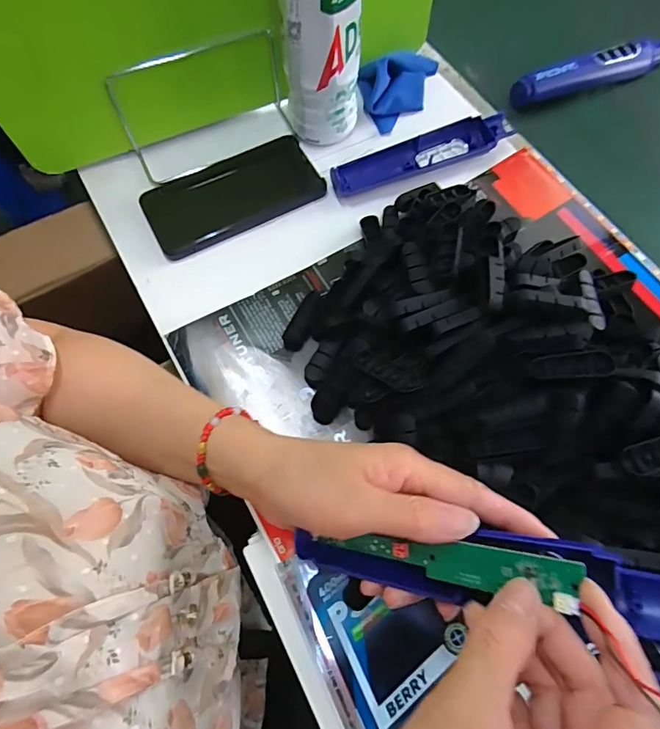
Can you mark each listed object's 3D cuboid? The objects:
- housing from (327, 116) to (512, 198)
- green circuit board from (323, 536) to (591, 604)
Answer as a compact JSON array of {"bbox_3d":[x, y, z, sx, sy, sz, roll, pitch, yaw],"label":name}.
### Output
[{"bbox_3d":[0.084,-0.194,0.426,0.171,0.019,0.038,-16,70,-5],"label":"housing"},{"bbox_3d":[0.050,0.095,0.221,0.126,0.009,0.017,-9,61,38],"label":"green circuit board"}]

